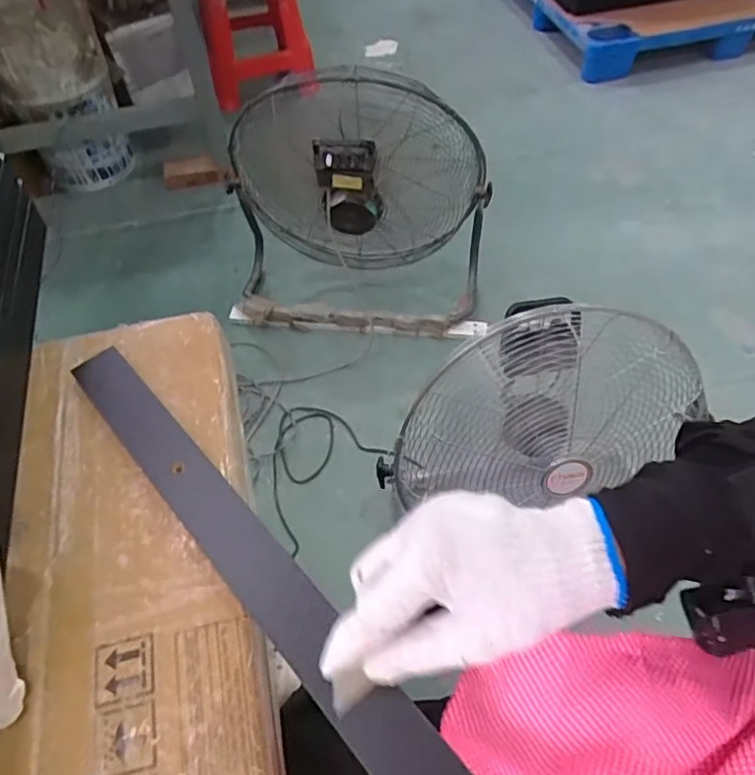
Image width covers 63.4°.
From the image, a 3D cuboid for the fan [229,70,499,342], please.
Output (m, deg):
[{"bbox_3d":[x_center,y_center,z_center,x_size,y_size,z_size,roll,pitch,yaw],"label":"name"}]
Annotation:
[{"bbox_3d":[-0.049,-0.401,1.421,0.618,0.579,0.236,-1,54,2],"label":"fan"}]

